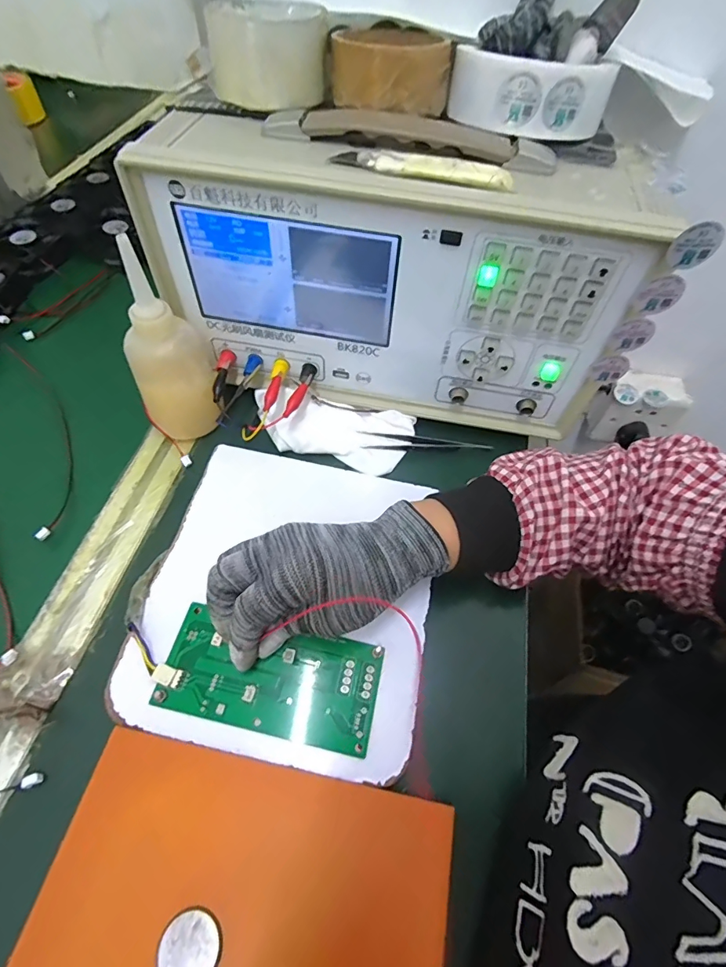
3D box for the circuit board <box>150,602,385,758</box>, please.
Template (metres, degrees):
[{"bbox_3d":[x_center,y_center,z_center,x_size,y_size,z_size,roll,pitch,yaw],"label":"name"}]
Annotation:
[{"bbox_3d":[-0.058,0.123,0.285,0.133,0.008,0.064,9,57,1],"label":"circuit board"}]

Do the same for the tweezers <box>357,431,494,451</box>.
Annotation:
[{"bbox_3d":[0.057,-0.039,0.406,0.116,0.009,0.021,-3,57,-2],"label":"tweezers"}]

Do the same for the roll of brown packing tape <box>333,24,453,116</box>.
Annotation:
[{"bbox_3d":[0.022,-0.300,0.319,0.078,0.037,0.089,7,57,4],"label":"roll of brown packing tape"}]

